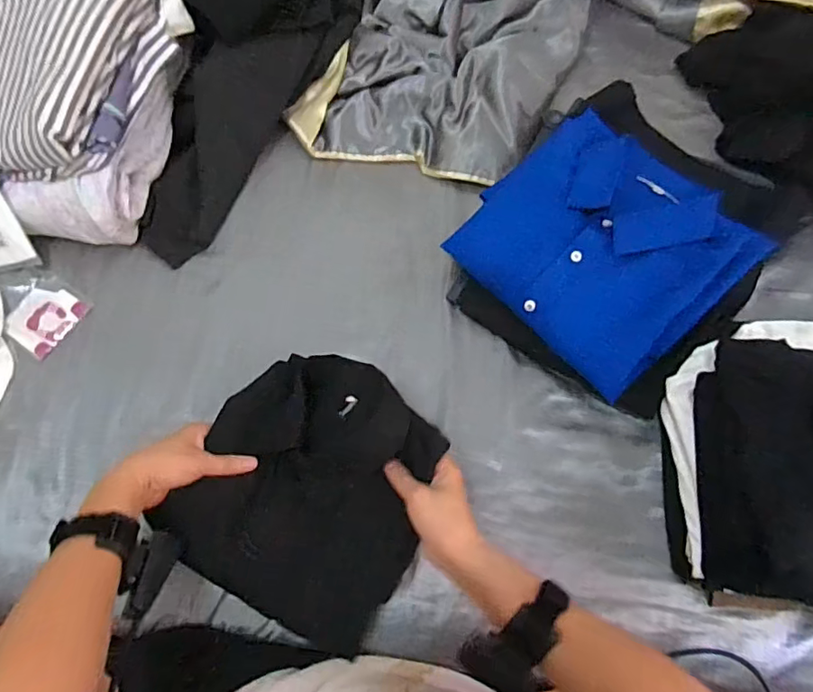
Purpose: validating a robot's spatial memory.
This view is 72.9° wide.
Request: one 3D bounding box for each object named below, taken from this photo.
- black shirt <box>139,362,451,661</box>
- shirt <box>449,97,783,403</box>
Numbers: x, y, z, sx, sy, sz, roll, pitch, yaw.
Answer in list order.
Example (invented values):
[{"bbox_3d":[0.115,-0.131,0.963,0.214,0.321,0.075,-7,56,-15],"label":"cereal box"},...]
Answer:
[{"bbox_3d":[-0.094,0.126,0.530,0.234,0.059,0.240,22,70,8],"label":"black shirt"},{"bbox_3d":[0.233,-0.126,0.640,0.281,0.051,0.280,-40,74,-14],"label":"shirt"}]

